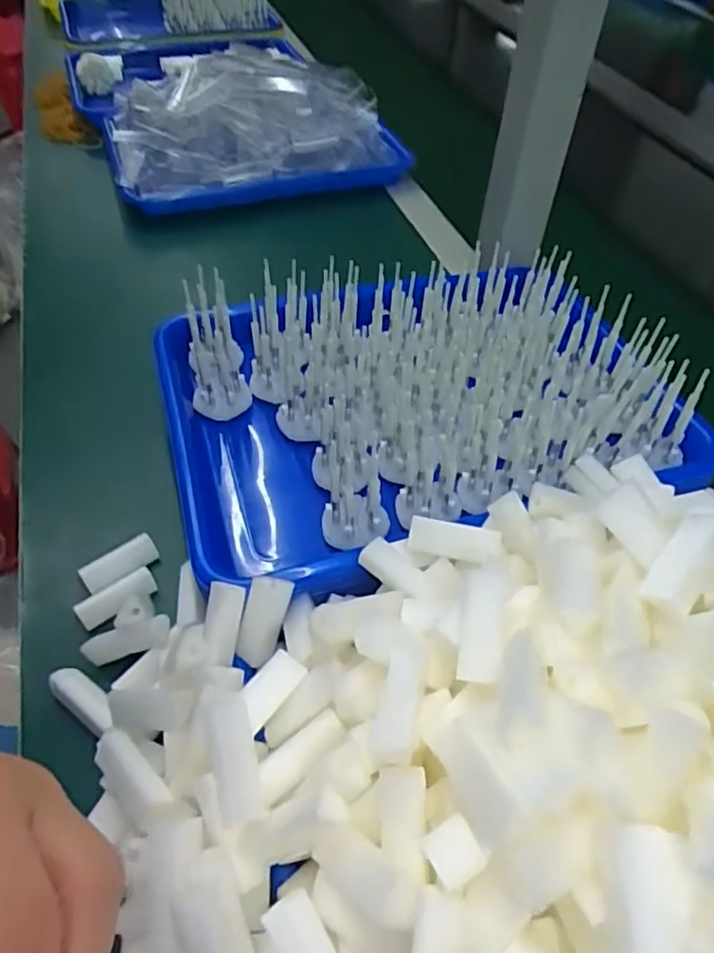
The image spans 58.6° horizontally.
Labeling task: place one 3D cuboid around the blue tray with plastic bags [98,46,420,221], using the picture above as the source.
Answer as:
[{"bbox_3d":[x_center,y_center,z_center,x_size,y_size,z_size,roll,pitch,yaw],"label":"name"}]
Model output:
[{"bbox_3d":[-0.118,-0.405,0.729,0.325,0.094,0.190,-14,52,-15],"label":"blue tray with plastic bags"}]

